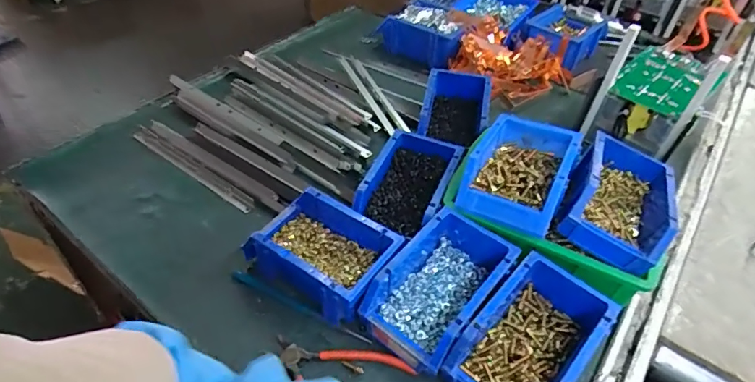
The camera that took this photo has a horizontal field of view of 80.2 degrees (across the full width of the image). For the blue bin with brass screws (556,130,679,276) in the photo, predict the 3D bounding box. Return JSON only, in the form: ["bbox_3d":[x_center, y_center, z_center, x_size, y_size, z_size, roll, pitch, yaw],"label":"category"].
[{"bbox_3d":[0.281,0.005,0.514,0.108,0.061,0.162,24,49,21],"label":"blue bin with brass screws"}]

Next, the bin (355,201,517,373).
[{"bbox_3d":[0.073,0.099,0.492,0.101,0.061,0.178,32,52,27],"label":"bin"}]

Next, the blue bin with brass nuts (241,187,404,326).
[{"bbox_3d":[-0.065,0.069,0.515,0.161,0.066,0.117,32,52,27],"label":"blue bin with brass nuts"}]

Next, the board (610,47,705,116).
[{"bbox_3d":[0.392,-0.156,0.619,0.091,0.015,0.154,32,51,27],"label":"board"}]

